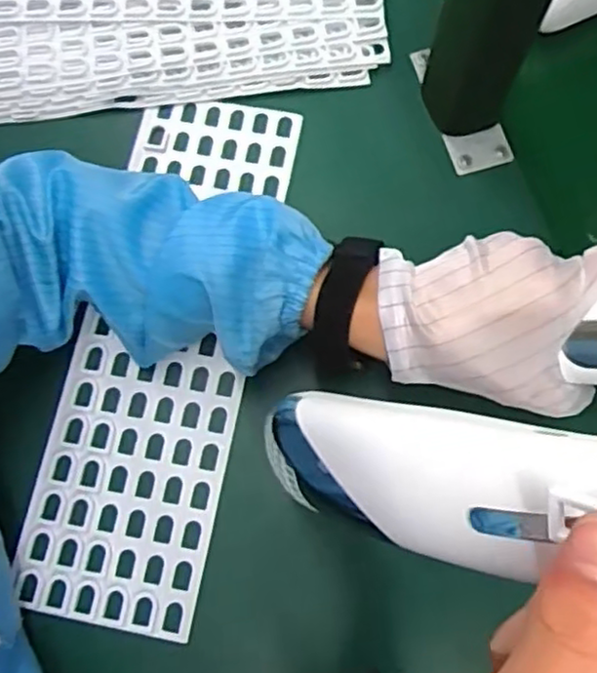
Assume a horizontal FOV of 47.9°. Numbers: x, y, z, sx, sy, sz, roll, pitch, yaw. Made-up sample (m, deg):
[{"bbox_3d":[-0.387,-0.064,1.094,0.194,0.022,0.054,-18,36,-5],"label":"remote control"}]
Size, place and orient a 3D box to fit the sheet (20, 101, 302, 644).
[{"bbox_3d":[-0.081,0.003,0.425,0.102,0.007,0.338,10,75,5],"label":"sheet"}]

